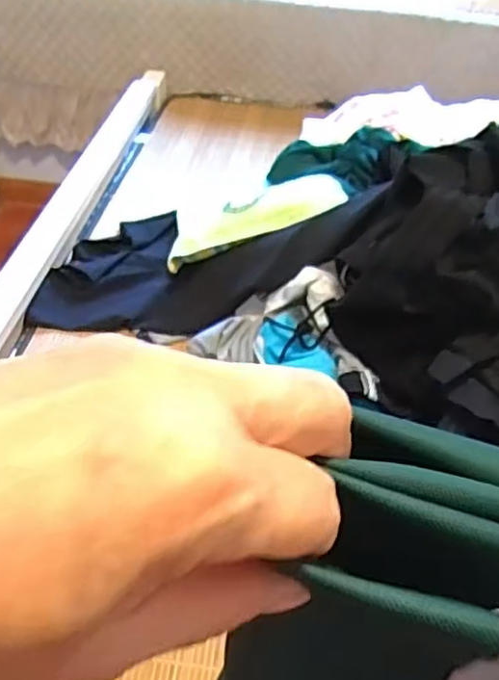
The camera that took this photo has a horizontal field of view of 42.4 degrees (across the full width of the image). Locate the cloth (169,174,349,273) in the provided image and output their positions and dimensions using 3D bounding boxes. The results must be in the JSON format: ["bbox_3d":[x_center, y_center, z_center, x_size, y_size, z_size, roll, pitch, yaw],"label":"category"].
[{"bbox_3d":[0.005,-0.177,0.950,0.280,0.054,0.109,-17,41,12],"label":"cloth"}]

